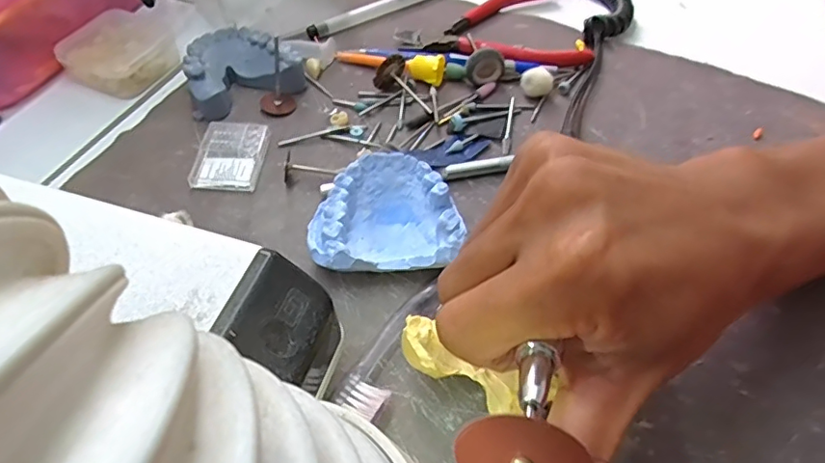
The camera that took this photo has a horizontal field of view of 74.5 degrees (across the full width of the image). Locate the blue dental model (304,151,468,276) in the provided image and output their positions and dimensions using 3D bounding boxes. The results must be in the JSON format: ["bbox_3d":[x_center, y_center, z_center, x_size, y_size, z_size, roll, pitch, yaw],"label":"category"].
[{"bbox_3d":[-0.012,-0.005,0.256,0.067,0.030,0.057,-1,50,-2],"label":"blue dental model"}]

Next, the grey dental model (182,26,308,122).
[{"bbox_3d":[-0.103,-0.100,0.328,0.067,0.022,0.053,-19,53,-16],"label":"grey dental model"}]

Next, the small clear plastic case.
[{"bbox_3d":[-0.100,-0.041,0.296,0.036,0.006,0.045,2,50,1],"label":"small clear plastic case"}]

